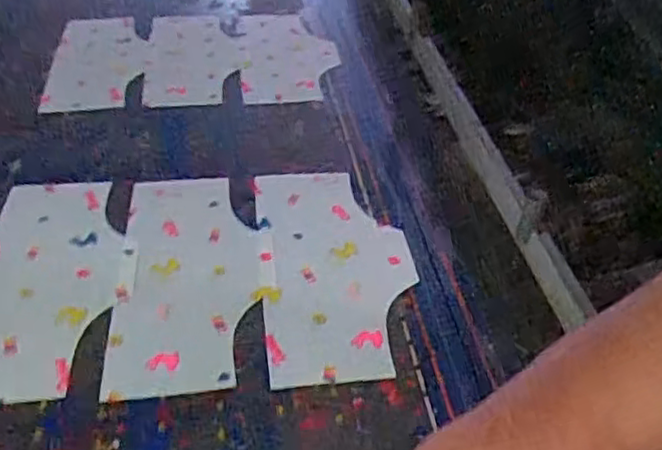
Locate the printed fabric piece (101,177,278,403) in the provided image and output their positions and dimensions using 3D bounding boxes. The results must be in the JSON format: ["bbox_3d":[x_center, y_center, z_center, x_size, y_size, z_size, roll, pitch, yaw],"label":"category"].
[{"bbox_3d":[-0.134,0.039,0.692,0.148,0.009,0.300,-5,40,-6],"label":"printed fabric piece"}]

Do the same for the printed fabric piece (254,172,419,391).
[{"bbox_3d":[0.005,0.036,0.706,0.151,0.012,0.294,-4,40,-6],"label":"printed fabric piece"}]

